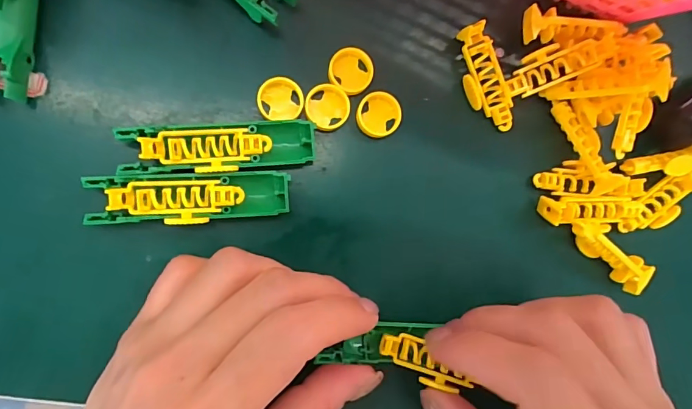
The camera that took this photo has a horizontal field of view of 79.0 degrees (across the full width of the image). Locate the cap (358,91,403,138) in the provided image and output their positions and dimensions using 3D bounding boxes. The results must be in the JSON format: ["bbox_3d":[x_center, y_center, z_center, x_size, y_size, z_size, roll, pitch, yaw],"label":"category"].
[{"bbox_3d":[0.014,-0.040,0.187,0.019,0.005,0.019,0,89,-10],"label":"cap"}]

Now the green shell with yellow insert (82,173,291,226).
[{"bbox_3d":[-0.061,-0.002,0.169,0.075,0.018,0.019,-2,89,-10],"label":"green shell with yellow insert"}]

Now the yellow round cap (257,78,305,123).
[{"bbox_3d":[-0.028,-0.045,0.181,0.019,0.006,0.017,-11,91,-10],"label":"yellow round cap"}]

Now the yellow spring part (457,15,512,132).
[{"bbox_3d":[0.064,-0.057,0.190,0.018,0.010,0.048,-27,93,-9],"label":"yellow spring part"}]

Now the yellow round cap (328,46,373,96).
[{"bbox_3d":[0.002,-0.059,0.185,0.019,0.005,0.019,0,89,-10],"label":"yellow round cap"}]

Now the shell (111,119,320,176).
[{"bbox_3d":[-0.050,-0.023,0.171,0.076,0.016,0.019,-5,90,-10],"label":"shell"}]

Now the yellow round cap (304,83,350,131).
[{"bbox_3d":[-0.008,-0.042,0.184,0.019,0.005,0.020,0,89,-10],"label":"yellow round cap"}]

